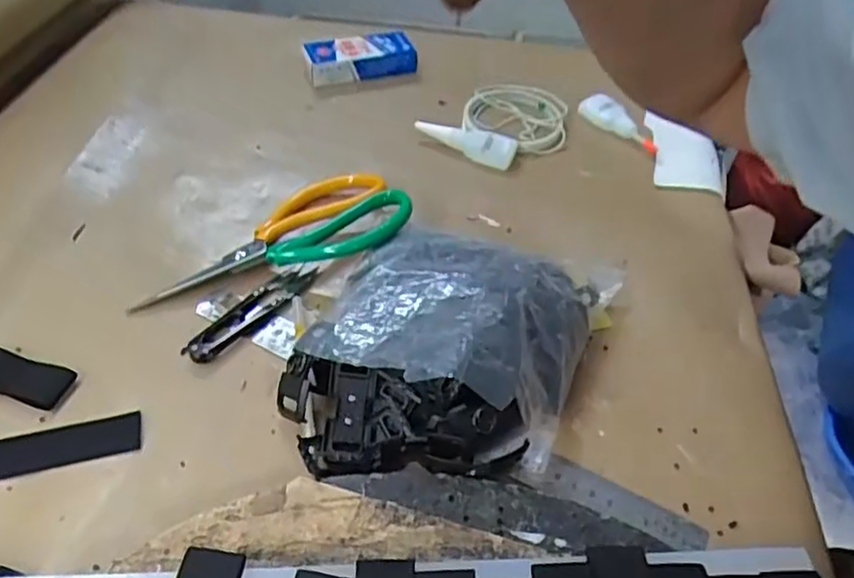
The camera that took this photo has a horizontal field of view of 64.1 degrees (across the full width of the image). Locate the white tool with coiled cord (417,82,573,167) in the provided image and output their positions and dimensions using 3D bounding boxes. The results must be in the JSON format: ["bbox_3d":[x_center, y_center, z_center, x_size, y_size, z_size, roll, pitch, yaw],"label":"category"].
[{"bbox_3d":[0.071,-0.148,0.585,0.096,0.017,0.119,28,50,22],"label":"white tool with coiled cord"}]

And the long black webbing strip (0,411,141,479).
[{"bbox_3d":[-0.218,0.087,0.358,0.126,0.008,0.027,-11,47,-14],"label":"long black webbing strip"}]

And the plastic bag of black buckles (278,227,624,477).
[{"bbox_3d":[0.020,0.028,0.396,0.191,0.060,0.173,7,45,3],"label":"plastic bag of black buckles"}]

